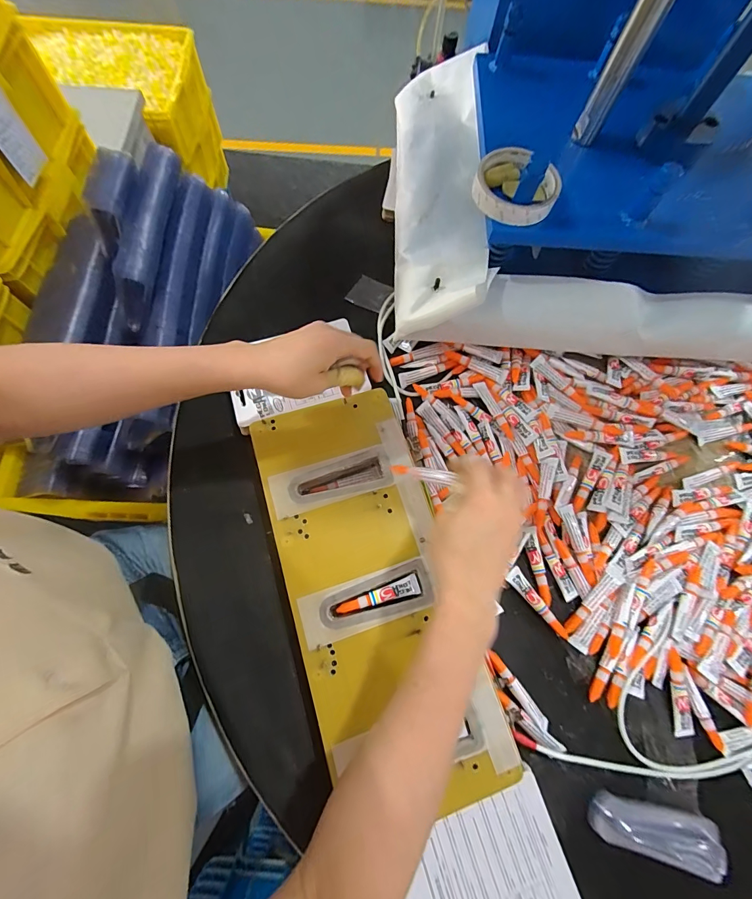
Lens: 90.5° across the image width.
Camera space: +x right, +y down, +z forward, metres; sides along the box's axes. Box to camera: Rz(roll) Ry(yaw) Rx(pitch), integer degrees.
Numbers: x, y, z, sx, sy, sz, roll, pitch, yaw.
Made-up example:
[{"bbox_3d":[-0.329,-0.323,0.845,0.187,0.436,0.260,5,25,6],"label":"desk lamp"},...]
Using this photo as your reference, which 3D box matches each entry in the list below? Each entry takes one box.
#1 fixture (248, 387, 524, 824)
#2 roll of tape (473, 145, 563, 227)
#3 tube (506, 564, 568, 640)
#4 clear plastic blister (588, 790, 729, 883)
[{"bbox_3d":[-0.006,0.135,0.384,0.163,0.023,0.397,-16,71,-7],"label":"fixture"},{"bbox_3d":[0.148,-0.278,0.388,0.085,0.025,0.090,1,70,-1],"label":"roll of tape"},{"bbox_3d":[0.179,0.173,0.412,0.019,0.009,0.088,-34,74,-13],"label":"tube"},{"bbox_3d":[0.262,0.356,0.347,0.109,0.030,0.036,14,70,4],"label":"clear plastic blister"}]

